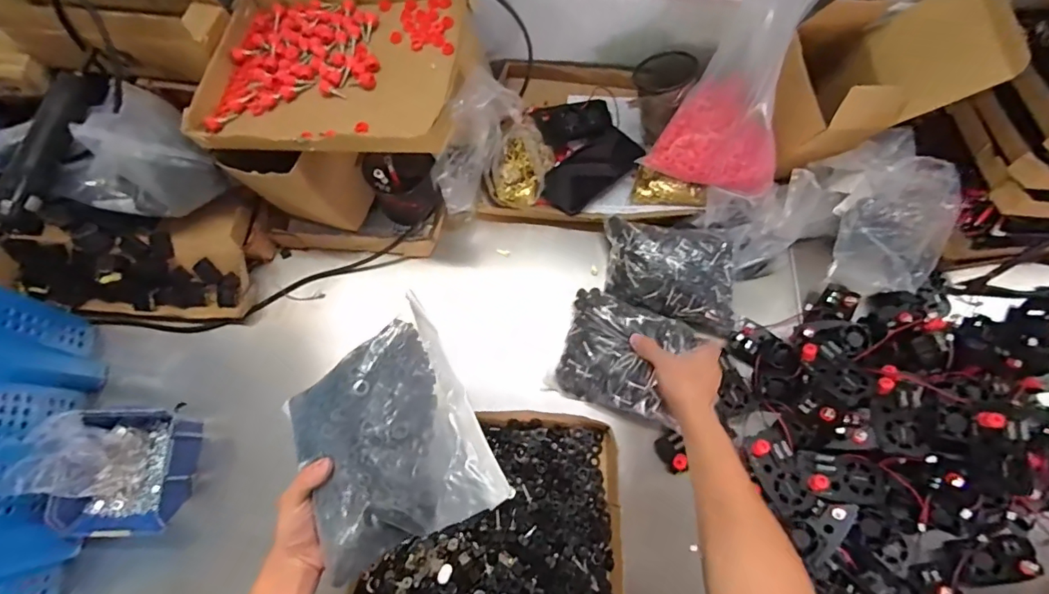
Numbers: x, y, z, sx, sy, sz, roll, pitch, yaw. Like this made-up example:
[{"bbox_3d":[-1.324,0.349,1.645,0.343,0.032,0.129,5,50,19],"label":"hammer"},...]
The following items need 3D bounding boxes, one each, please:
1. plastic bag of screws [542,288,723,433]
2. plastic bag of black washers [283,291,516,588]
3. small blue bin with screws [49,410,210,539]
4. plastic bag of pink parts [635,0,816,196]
[{"bbox_3d":[0.136,0.079,0.656,0.169,0.069,0.144,19,73,4],"label":"plastic bag of screws"},{"bbox_3d":[-0.136,0.139,0.470,0.188,0.056,0.212,-30,62,-1],"label":"plastic bag of black washers"},{"bbox_3d":[-0.471,0.209,0.581,0.123,0.071,0.141,0,72,-2],"label":"small blue bin with screws"},{"bbox_3d":[0.286,-0.278,0.617,0.176,0.296,0.096,17,38,4],"label":"plastic bag of pink parts"}]

